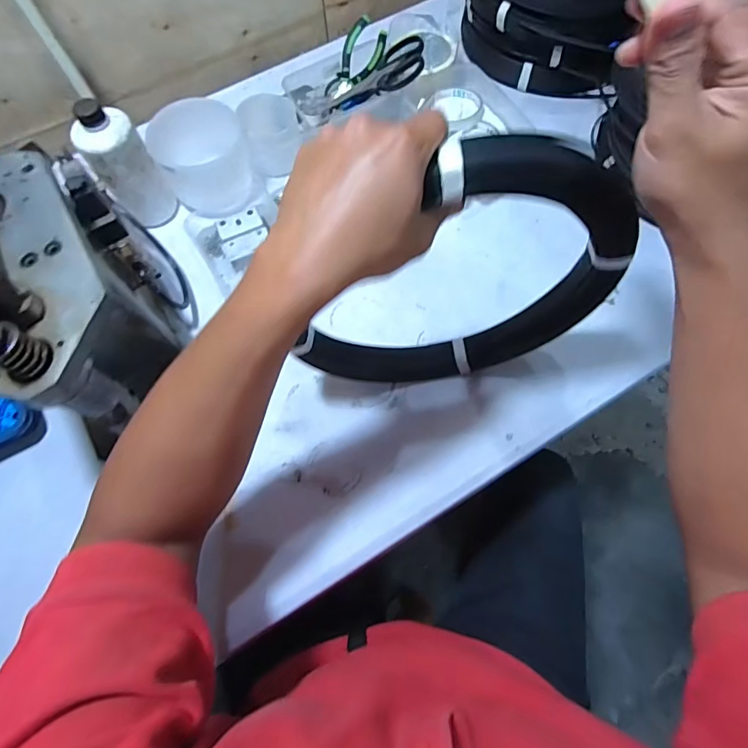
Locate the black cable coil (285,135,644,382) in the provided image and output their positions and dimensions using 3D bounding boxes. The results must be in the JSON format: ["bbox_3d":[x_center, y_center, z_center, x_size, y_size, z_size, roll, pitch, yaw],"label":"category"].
[{"bbox_3d":[0.070,-0.070,0.403,0.290,0.302,0.039,-7,67,0],"label":"black cable coil"}]

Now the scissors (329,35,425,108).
[{"bbox_3d":[0.008,-0.433,0.643,0.157,0.024,0.076,-2,63,37],"label":"scissors"}]

